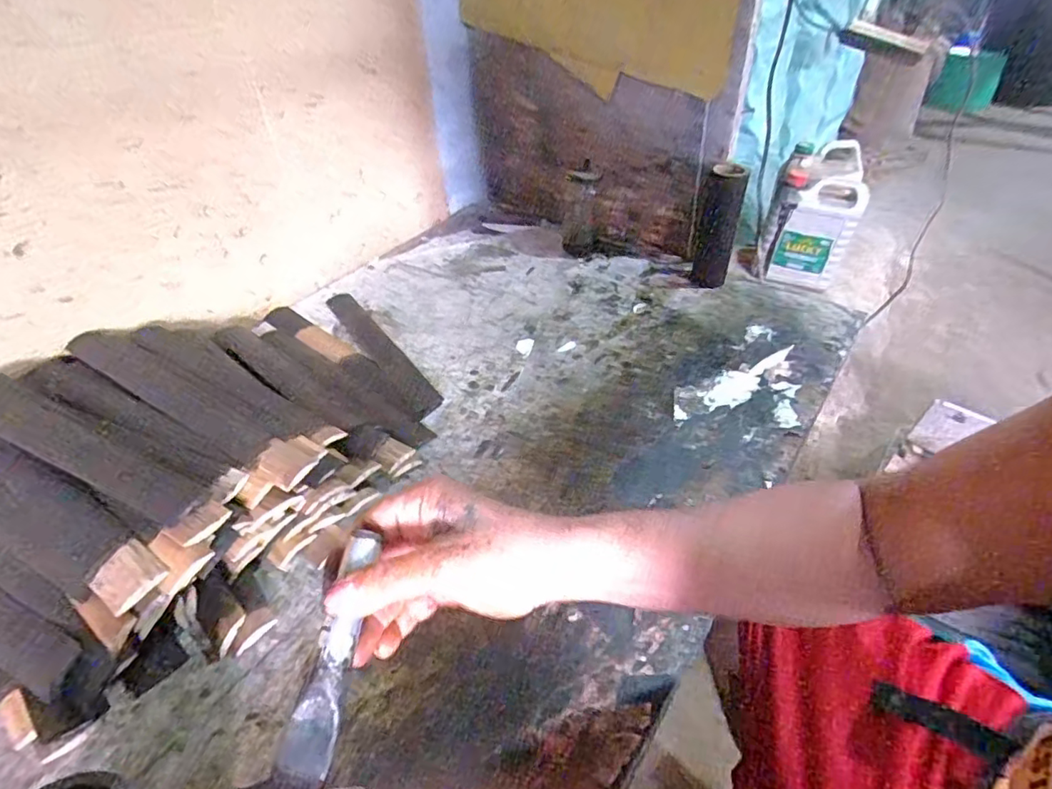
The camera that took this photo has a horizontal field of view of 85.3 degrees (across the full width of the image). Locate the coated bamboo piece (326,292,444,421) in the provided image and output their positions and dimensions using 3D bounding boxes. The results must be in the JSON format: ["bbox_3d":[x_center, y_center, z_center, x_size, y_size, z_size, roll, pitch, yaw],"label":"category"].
[{"bbox_3d":[-0.208,-0.067,0.812,0.047,0.011,0.328,-25,46,-25],"label":"coated bamboo piece"}]

